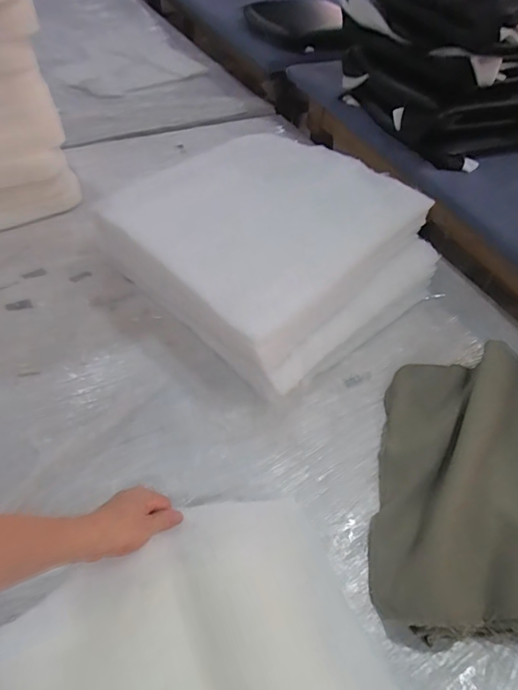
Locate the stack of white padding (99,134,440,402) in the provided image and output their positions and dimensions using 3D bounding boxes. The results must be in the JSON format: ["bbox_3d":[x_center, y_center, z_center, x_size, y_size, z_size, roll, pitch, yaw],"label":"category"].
[{"bbox_3d":[0.054,-0.216,0.935,0.504,0.212,0.528,39,58,24],"label":"stack of white padding"}]

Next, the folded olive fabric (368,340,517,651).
[{"bbox_3d":[0.401,0.214,0.722,0.385,0.049,0.523,15,51,8],"label":"folded olive fabric"}]

